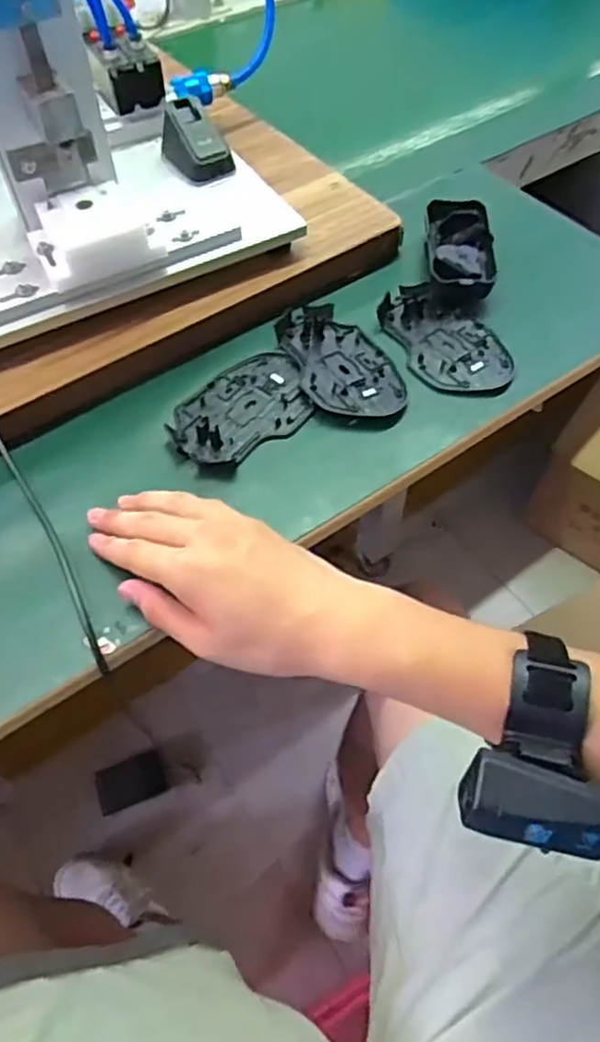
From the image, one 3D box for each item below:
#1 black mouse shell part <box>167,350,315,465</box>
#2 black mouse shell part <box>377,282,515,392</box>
[{"bbox_3d":[-0.039,-0.079,0.482,0.073,0.011,0.109,36,64,22],"label":"black mouse shell part"},{"bbox_3d":[0.110,-0.139,0.518,0.073,0.016,0.110,-18,58,-11],"label":"black mouse shell part"}]

